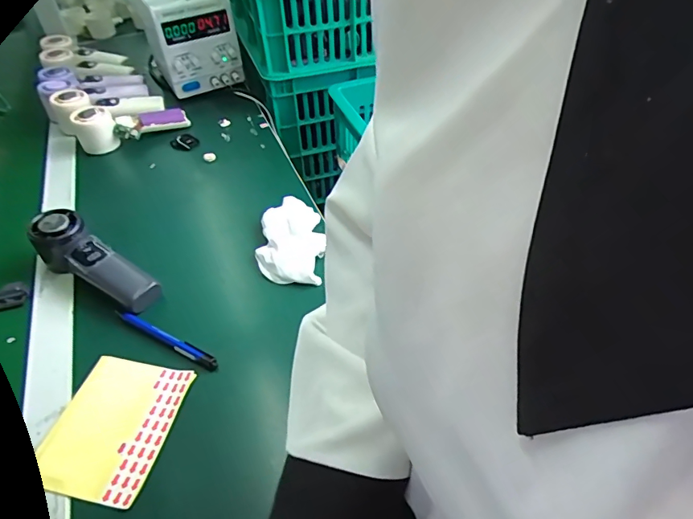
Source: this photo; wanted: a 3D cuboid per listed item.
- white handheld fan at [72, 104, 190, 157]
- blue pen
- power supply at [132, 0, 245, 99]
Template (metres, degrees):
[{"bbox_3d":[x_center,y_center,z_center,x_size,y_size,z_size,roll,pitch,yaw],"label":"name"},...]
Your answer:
[{"bbox_3d":[-0.334,-0.213,0.723,0.161,0.056,0.057,-11,47,-7],"label":"white handheld fan"},{"bbox_3d":[-0.182,0.078,0.462,0.130,0.006,0.012,21,52,21],"label":"blue pen"},{"bbox_3d":[-0.277,-0.406,0.821,0.129,0.142,0.166,-21,49,-15],"label":"power supply"}]

